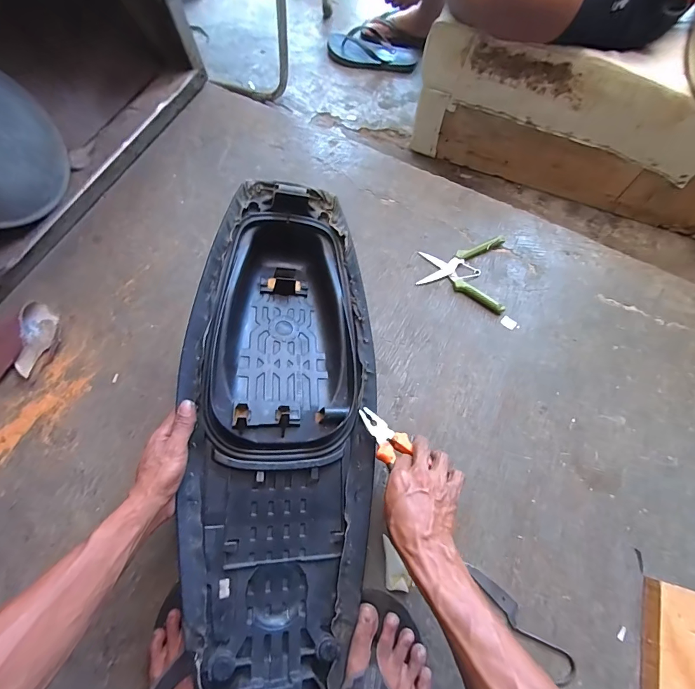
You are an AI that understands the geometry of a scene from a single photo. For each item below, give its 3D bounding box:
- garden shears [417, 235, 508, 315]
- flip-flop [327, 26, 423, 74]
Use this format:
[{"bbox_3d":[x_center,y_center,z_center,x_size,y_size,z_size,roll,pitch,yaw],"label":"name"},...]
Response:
[{"bbox_3d":[0.210,-0.135,0.687,0.150,0.020,0.147,5,71,2],"label":"garden shears"},{"bbox_3d":[0.077,-0.861,1.091,0.269,0.040,0.112,14,71,5],"label":"flip-flop"}]

